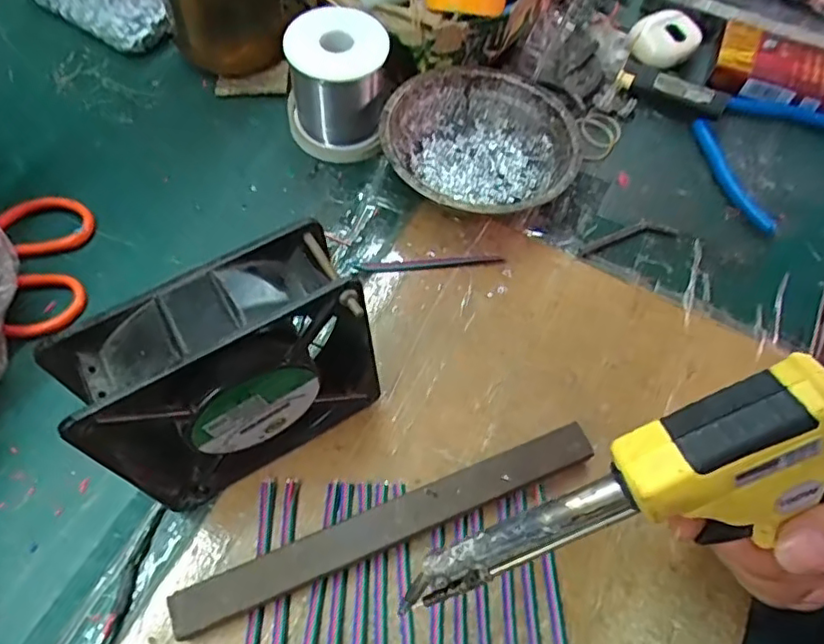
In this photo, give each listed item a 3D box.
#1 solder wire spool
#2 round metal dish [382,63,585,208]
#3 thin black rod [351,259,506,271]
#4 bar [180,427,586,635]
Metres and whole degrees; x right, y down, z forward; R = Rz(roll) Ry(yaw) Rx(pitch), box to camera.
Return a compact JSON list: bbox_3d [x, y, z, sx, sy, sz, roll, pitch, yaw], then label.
[{"bbox_3d":[-0.049,-0.163,0.415,0.065,0.077,0.068,2,62,-3],"label":"solder wire spool"},{"bbox_3d":[0.045,-0.113,0.410,0.124,0.042,0.127,2,62,-3],"label":"round metal dish"},{"bbox_3d":[0.011,-0.037,0.387,0.095,0.004,0.008,-1,62,-5],"label":"thin black rod"},{"bbox_3d":[-0.008,0.101,0.305,0.213,0.018,0.019,-19,65,-14],"label":"bar"}]

